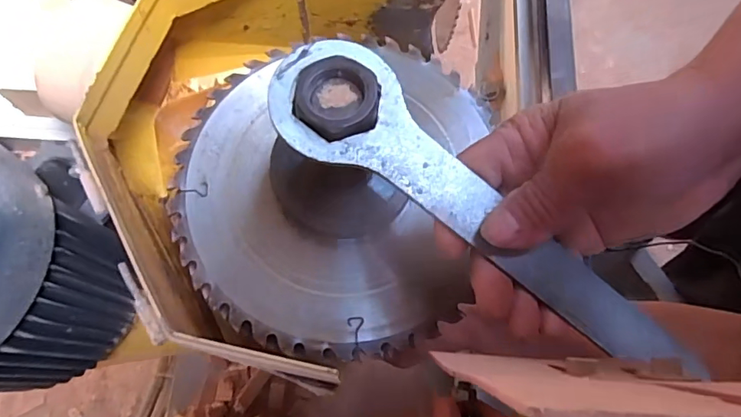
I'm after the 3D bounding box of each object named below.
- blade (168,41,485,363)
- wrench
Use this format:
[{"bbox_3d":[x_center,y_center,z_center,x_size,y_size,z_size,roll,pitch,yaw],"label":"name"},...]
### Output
[{"bbox_3d":[-0.031,-0.021,0.359,0.207,0.007,0.232,10,70,2],"label":"blade"},{"bbox_3d":[0.051,0.000,0.249,0.240,0.007,0.066,39,74,5],"label":"wrench"}]

